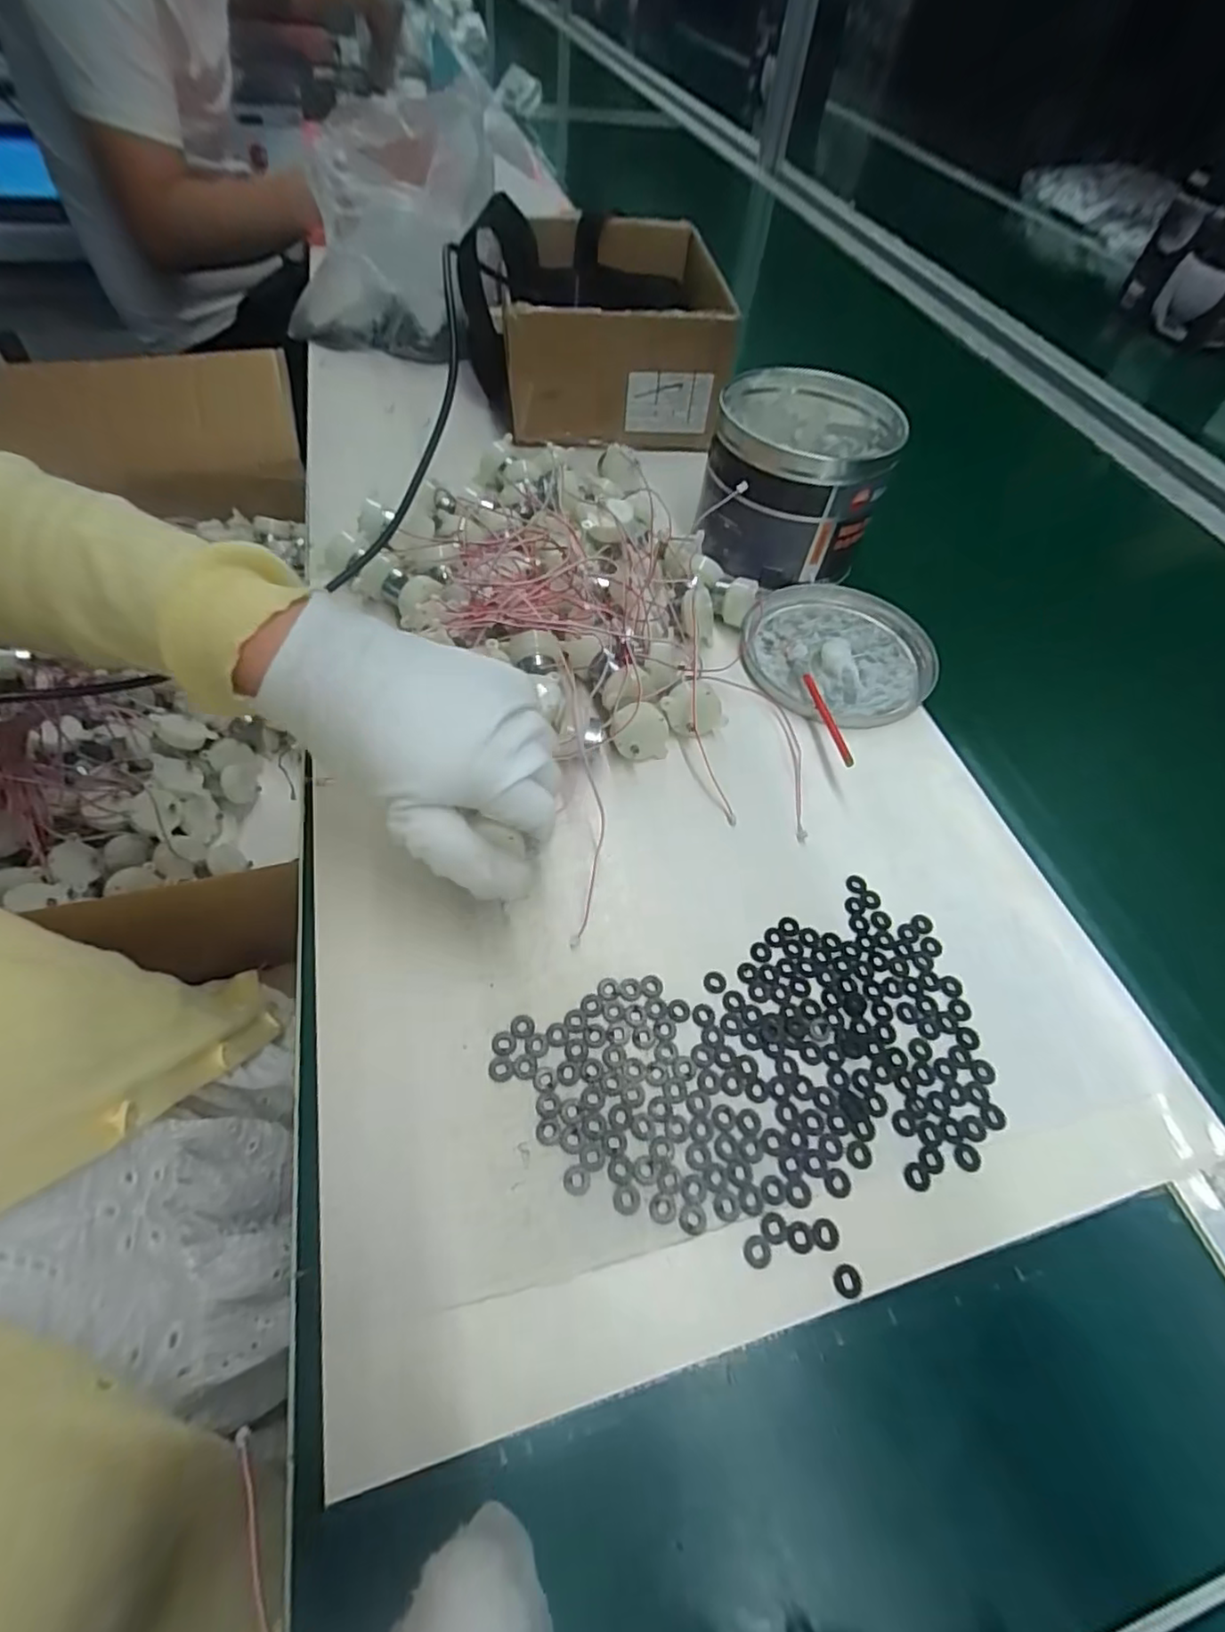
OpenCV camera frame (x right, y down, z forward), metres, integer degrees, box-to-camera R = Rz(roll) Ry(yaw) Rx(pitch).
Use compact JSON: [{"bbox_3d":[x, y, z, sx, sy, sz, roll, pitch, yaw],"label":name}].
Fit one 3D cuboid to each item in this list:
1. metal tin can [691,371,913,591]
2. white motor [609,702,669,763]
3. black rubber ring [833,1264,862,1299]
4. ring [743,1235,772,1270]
[{"bbox_3d":[0.134,-0.245,0.467,0.122,0.100,0.132,21,56,9],"label":"metal tin can"},{"bbox_3d":[0.016,-0.046,0.361,0.033,0.036,0.015,-10,37,-6],"label":"white motor"},{"bbox_3d":[0.089,0.176,0.237,0.010,0.004,0.011,2,56,-3],"label":"black rubber ring"},{"bbox_3d":[0.056,0.167,0.240,0.010,0.004,0.011,2,56,-3],"label":"ring"}]

